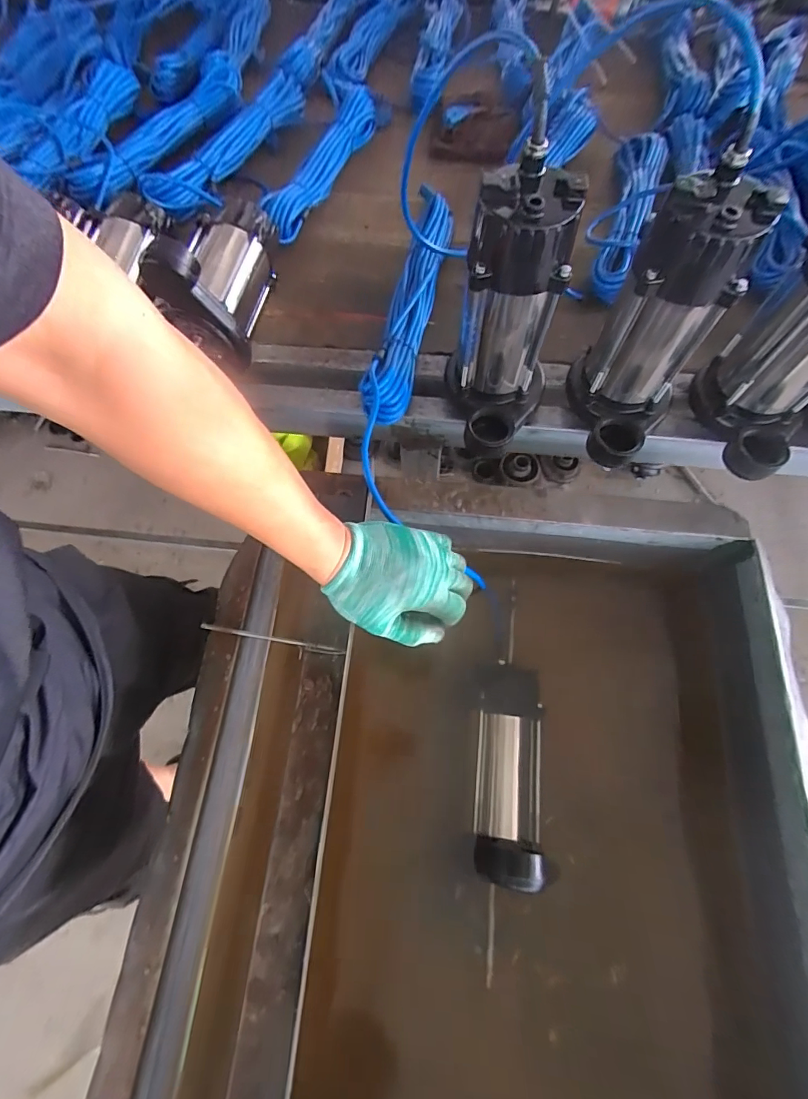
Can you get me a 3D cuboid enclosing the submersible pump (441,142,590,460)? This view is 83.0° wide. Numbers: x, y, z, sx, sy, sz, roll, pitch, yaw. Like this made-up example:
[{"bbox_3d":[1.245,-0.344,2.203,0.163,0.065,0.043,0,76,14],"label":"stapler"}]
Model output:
[{"bbox_3d":[0.100,-0.223,0.472,0.112,0.240,0.153,13,68,6],"label":"submersible pump"}]

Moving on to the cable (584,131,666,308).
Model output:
[{"bbox_3d":[0.325,-0.505,0.670,0.080,0.045,0.353,20,69,9],"label":"cable"}]

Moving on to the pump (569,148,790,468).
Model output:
[{"bbox_3d":[0.244,-0.205,0.460,0.110,0.239,0.133,27,71,12],"label":"pump"}]

